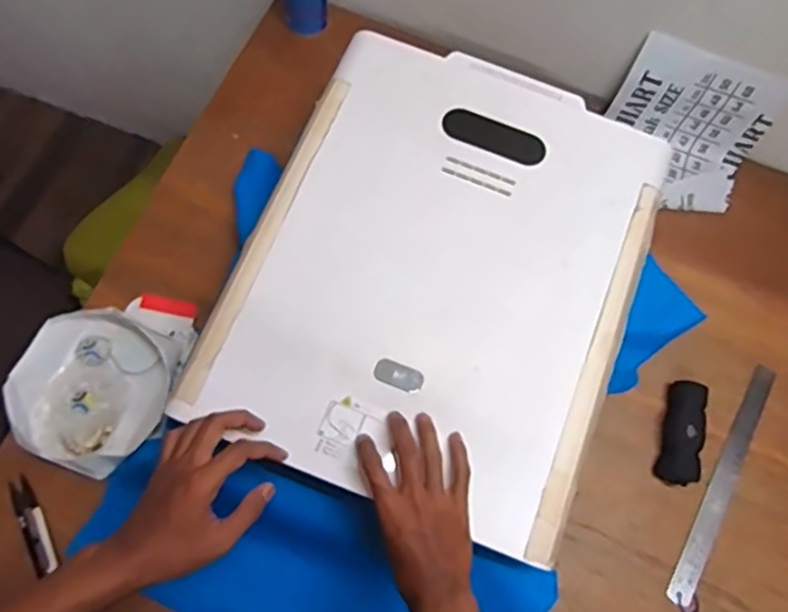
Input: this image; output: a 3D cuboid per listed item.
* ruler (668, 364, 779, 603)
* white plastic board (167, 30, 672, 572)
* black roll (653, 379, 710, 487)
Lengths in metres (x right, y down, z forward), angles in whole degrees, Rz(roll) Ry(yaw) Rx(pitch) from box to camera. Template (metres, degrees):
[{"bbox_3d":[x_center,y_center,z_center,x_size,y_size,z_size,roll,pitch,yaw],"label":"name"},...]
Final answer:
[{"bbox_3d":[0.406,0.215,0.826,0.032,0.009,0.318,29,70,8],"label":"ruler"},{"bbox_3d":[0.053,-0.044,0.722,0.403,0.029,0.501,22,71,7],"label":"white plastic board"},{"bbox_3d":[0.358,0.157,0.828,0.049,0.029,0.125,17,70,1],"label":"black roll"}]

